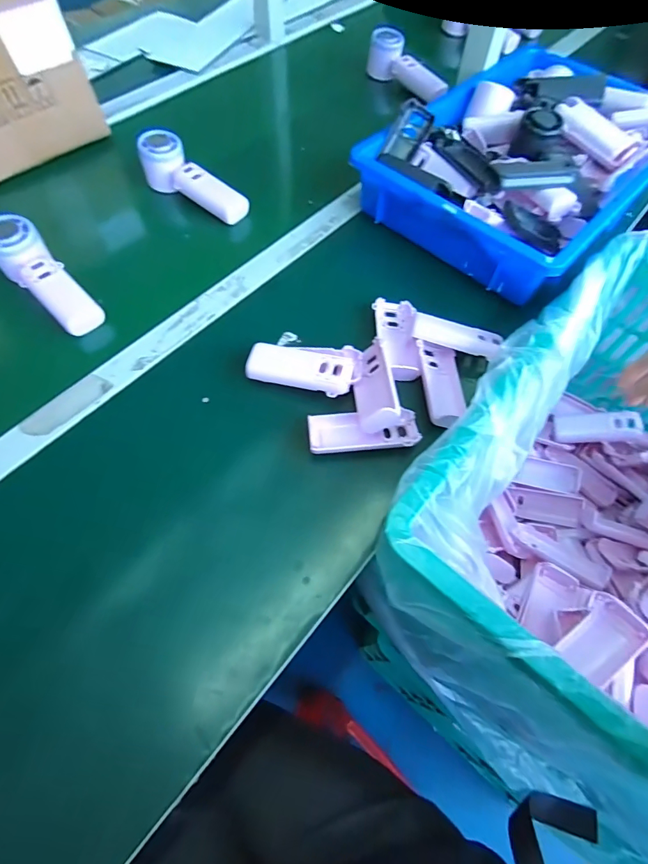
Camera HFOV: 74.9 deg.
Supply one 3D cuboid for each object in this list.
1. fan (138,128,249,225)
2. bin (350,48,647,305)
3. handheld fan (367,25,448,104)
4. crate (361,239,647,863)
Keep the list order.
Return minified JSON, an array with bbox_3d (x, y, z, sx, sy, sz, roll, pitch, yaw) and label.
[{"bbox_3d":[-0.172,-0.343,0.567,0.153,0.054,0.053,31,66,12],"label":"fan"},{"bbox_3d":[0.267,-0.364,0.563,0.289,0.083,0.392,41,68,16],"label":"bin"},{"bbox_3d":[0.145,-0.637,0.740,0.051,0.055,0.161,-34,69,-18],"label":"handheld fan"},{"bbox_3d":[0.417,0.173,0.406,0.661,0.261,0.493,42,69,17],"label":"crate"}]

